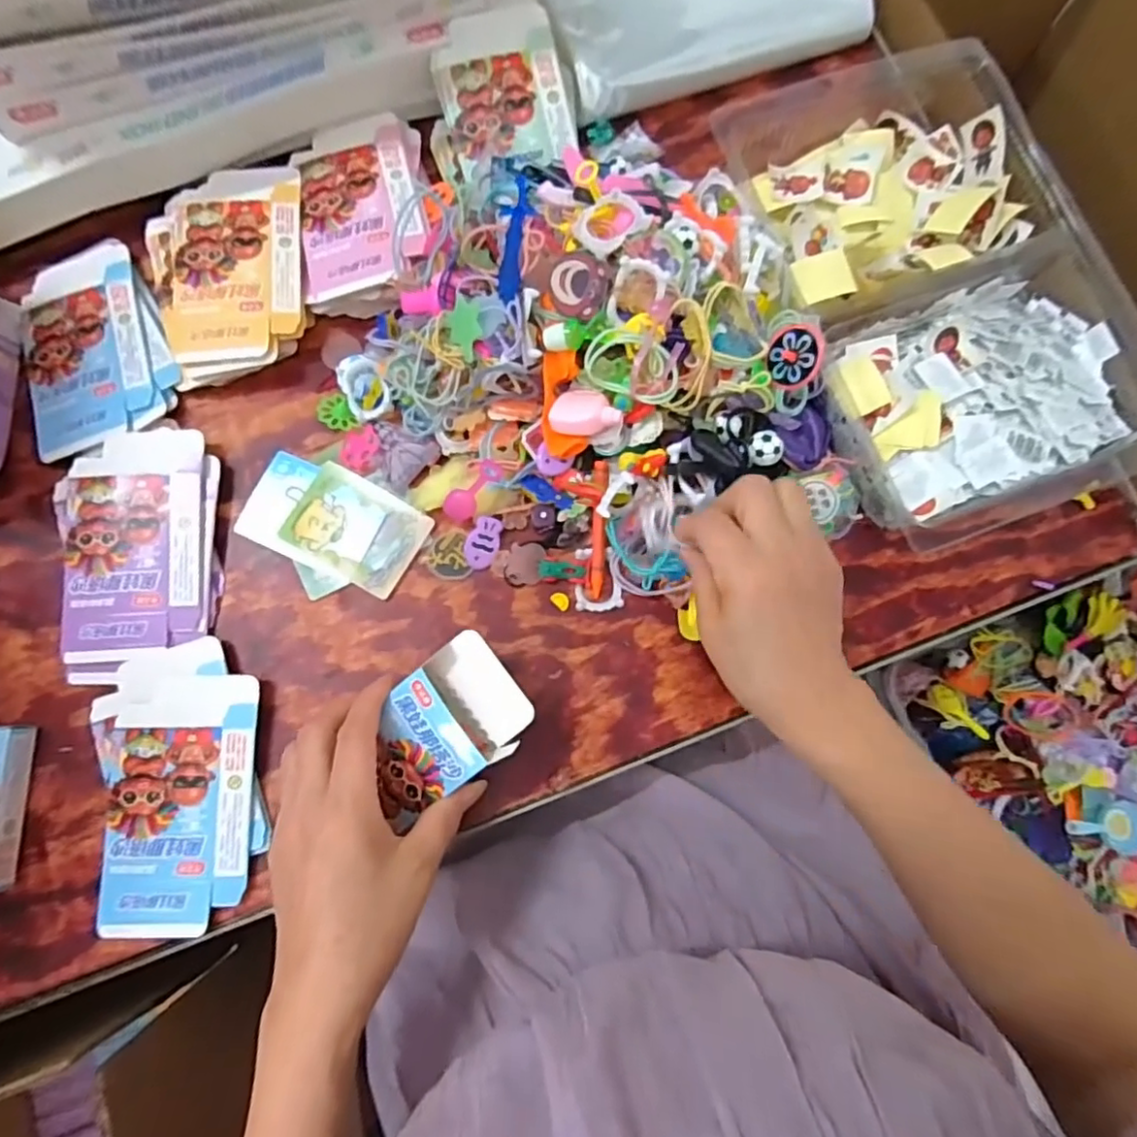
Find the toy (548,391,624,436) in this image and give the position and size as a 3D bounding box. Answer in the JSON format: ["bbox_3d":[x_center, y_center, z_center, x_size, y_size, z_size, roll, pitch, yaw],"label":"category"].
[{"bbox_3d":[0.011,-0.099,0.394,0.044,0.020,0.028,8,79,-1],"label":"toy"}]

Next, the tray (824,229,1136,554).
[{"bbox_3d":[0.277,-0.114,0.424,0.197,0.053,0.171,-18,79,-5],"label":"tray"}]

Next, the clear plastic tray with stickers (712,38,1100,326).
[{"bbox_3d":[0.220,-0.279,0.451,0.206,0.053,0.189,-16,79,-5],"label":"clear plastic tray with stickers"}]

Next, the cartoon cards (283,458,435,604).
[{"bbox_3d":[-0.143,-0.027,0.422,0.087,0.004,0.063,29,79,4],"label":"cartoon cards"}]

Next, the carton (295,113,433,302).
[{"bbox_3d":[-0.147,-0.259,0.445,0.087,0.015,0.144,-11,76,3],"label":"carton"}]

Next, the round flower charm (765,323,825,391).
[{"bbox_3d":[0.145,-0.135,0.399,0.034,0.008,0.038,-4,91,40],"label":"round flower charm"}]

